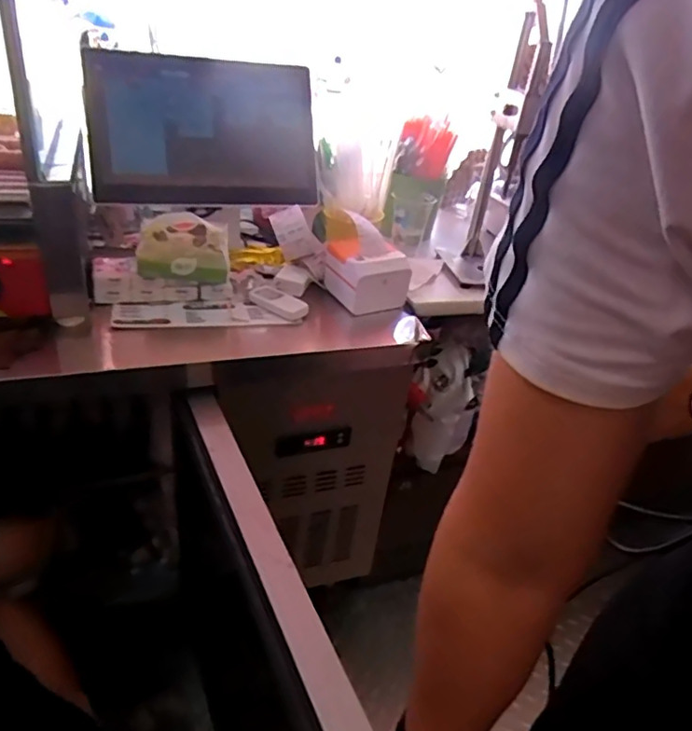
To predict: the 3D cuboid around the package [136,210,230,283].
[{"bbox_3d":[-0.254,-0.173,0.914,0.143,0.118,0.061,-8,34,-23],"label":"package"}]

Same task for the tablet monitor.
[{"bbox_3d":[-0.235,-0.405,0.996,0.393,0.243,0.046,-7,10,-28],"label":"tablet monitor"}]

